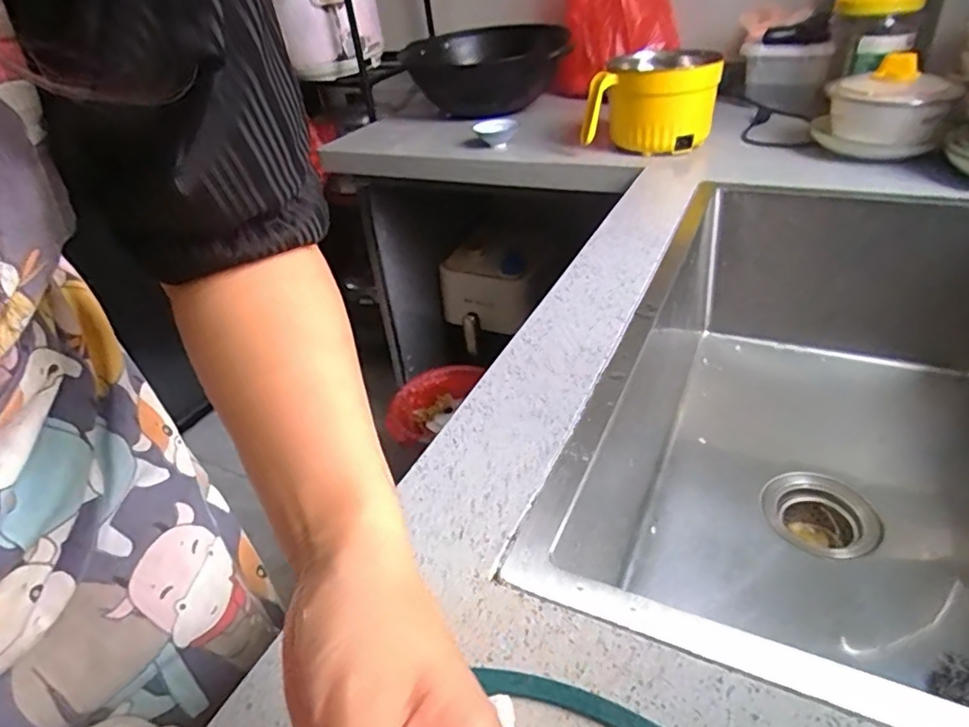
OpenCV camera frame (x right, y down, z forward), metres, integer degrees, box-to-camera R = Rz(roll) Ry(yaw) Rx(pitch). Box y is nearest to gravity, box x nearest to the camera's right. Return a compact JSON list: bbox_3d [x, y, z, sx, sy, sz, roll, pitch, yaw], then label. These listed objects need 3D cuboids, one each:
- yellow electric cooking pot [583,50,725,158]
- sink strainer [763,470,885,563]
[{"bbox_3d":[0.264,-0.409,0.944,0.199,0.133,0.142,4,36,15],"label":"yellow electric cooking pot"},{"bbox_3d":[0.344,0.173,0.614,0.108,0.073,0.101,14,39,30],"label":"sink strainer"}]

